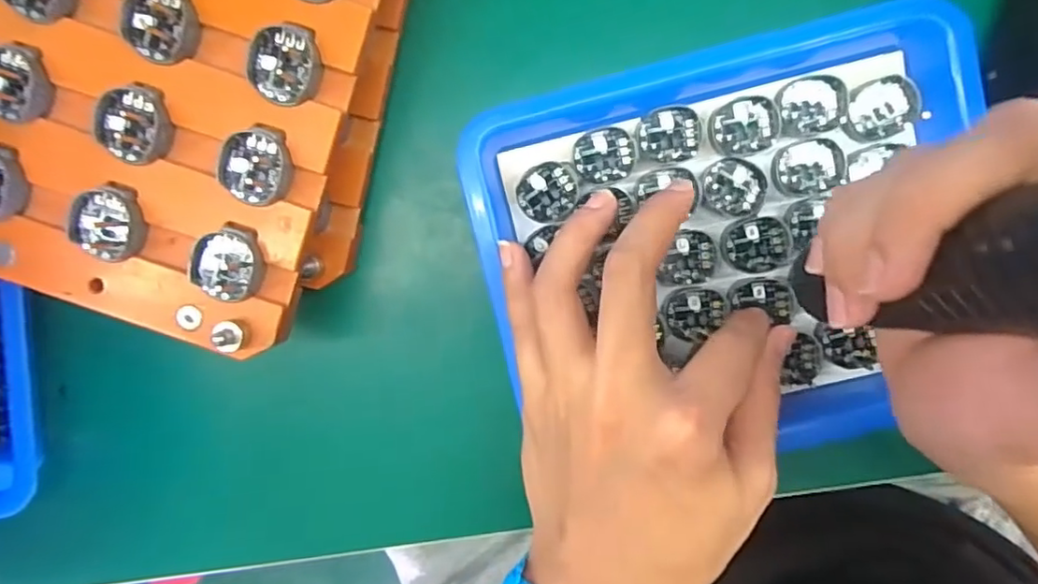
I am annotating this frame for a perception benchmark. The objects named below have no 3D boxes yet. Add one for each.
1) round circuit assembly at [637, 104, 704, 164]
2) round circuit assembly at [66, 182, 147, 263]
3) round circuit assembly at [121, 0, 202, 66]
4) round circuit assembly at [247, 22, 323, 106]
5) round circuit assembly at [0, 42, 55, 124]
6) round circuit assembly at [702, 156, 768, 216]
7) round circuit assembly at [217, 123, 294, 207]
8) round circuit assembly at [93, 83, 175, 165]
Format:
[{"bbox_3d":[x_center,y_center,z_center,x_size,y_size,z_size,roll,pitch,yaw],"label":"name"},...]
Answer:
[{"bbox_3d":[0.066,-0.068,0.260,0.028,0.004,0.023,-11,92,2],"label":"round circuit assembly"},{"bbox_3d":[-0.158,-0.026,0.230,0.025,0.011,0.028,-21,91,2],"label":"round circuit assembly"},{"bbox_3d":[-0.134,-0.100,0.222,0.025,0.008,0.029,-15,92,2],"label":"round circuit assembly"},{"bbox_3d":[-0.087,-0.086,0.223,0.025,0.006,0.029,14,92,1],"label":"round circuit assembly"},{"bbox_3d":[-0.193,-0.080,0.226,0.025,0.011,0.028,-17,91,2],"label":"round circuit assembly"},{"bbox_3d":[0.095,-0.046,0.263,0.025,0.005,0.025,0,92,2],"label":"round circuit assembly"},{"bbox_3d":[-0.100,-0.048,0.226,0.025,0.006,0.029,-4,92,2],"label":"round circuit assembly"},{"bbox_3d":[-0.146,-0.064,0.227,0.025,0.006,0.027,0,92,2],"label":"round circuit assembly"}]

